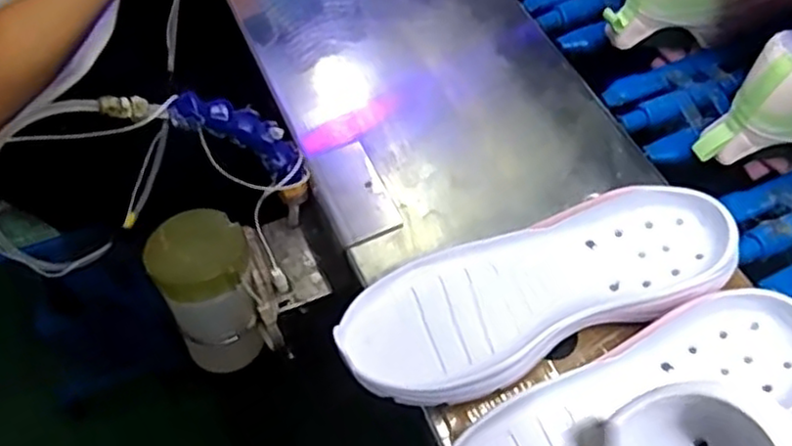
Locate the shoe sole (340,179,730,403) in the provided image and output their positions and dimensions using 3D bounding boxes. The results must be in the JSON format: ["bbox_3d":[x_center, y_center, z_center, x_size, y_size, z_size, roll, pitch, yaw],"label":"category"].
[{"bbox_3d":[0.088,0.043,0.455,0.255,0.043,0.099,-20,58,-8],"label":"shoe sole"}]

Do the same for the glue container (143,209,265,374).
[{"bbox_3d":[-0.143,0.051,0.553,0.070,0.125,0.081,-22,59,-10],"label":"glue container"}]

